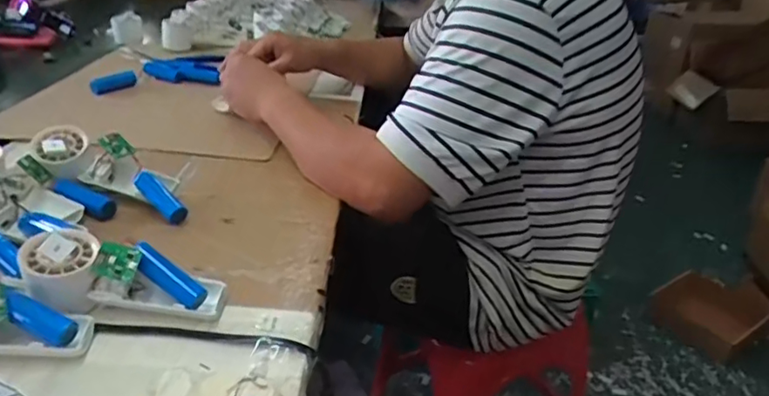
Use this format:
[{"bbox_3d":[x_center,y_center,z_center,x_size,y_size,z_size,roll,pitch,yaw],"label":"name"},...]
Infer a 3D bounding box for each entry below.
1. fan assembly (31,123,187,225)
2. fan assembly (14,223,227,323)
[{"bbox_3d":[-0.294,-0.031,0.648,0.192,0.046,0.068,25,31,7],"label":"fan assembly"},{"bbox_3d":[-0.215,0.066,0.485,0.160,0.056,0.053,15,27,-12],"label":"fan assembly"}]

